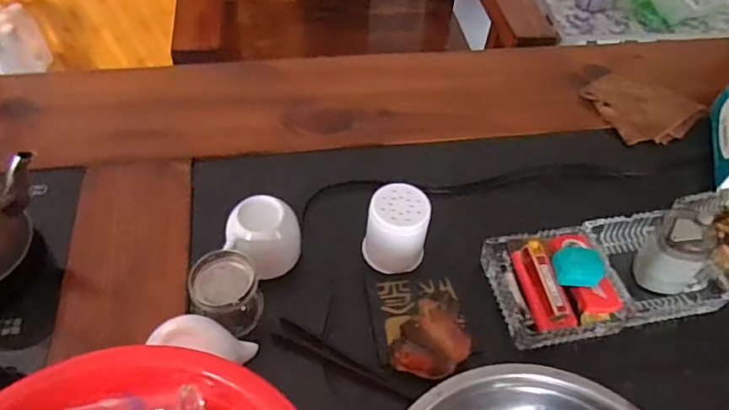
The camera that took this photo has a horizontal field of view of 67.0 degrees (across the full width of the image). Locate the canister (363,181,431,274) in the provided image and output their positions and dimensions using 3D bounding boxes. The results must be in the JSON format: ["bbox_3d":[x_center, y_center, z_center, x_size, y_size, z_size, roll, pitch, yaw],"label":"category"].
[{"bbox_3d":[0.035,0.027,0.593,0.065,0.078,0.063,12,51,5],"label":"canister"}]

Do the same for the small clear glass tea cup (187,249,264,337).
[{"bbox_3d":[-0.135,0.086,0.534,0.065,0.064,0.063,2,51,-3],"label":"small clear glass tea cup"}]

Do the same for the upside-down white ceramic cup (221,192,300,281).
[{"bbox_3d":[-0.106,0.035,0.574,0.064,0.070,0.067,2,51,-3],"label":"upside-down white ceramic cup"}]

